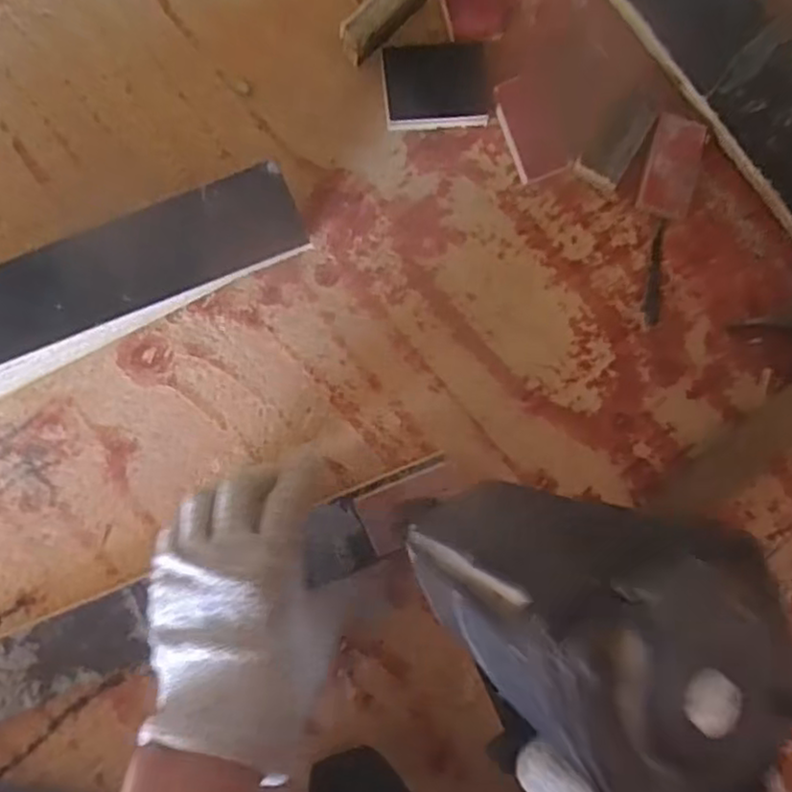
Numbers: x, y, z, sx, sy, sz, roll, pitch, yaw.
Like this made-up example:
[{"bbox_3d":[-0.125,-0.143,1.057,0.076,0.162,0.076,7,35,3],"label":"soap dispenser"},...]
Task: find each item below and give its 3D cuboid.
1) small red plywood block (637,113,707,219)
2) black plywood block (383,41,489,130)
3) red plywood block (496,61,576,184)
[{"bbox_3d":[0.176,-0.147,0.456,0.030,0.014,0.062,16,88,-4],"label":"small red plywood block"},{"bbox_3d":[0.026,-0.194,0.444,0.064,0.010,0.047,-5,90,-4],"label":"black plywood block"},{"bbox_3d":[0.090,-0.173,0.453,0.040,0.010,0.063,-20,91,-4],"label":"red plywood block"}]

